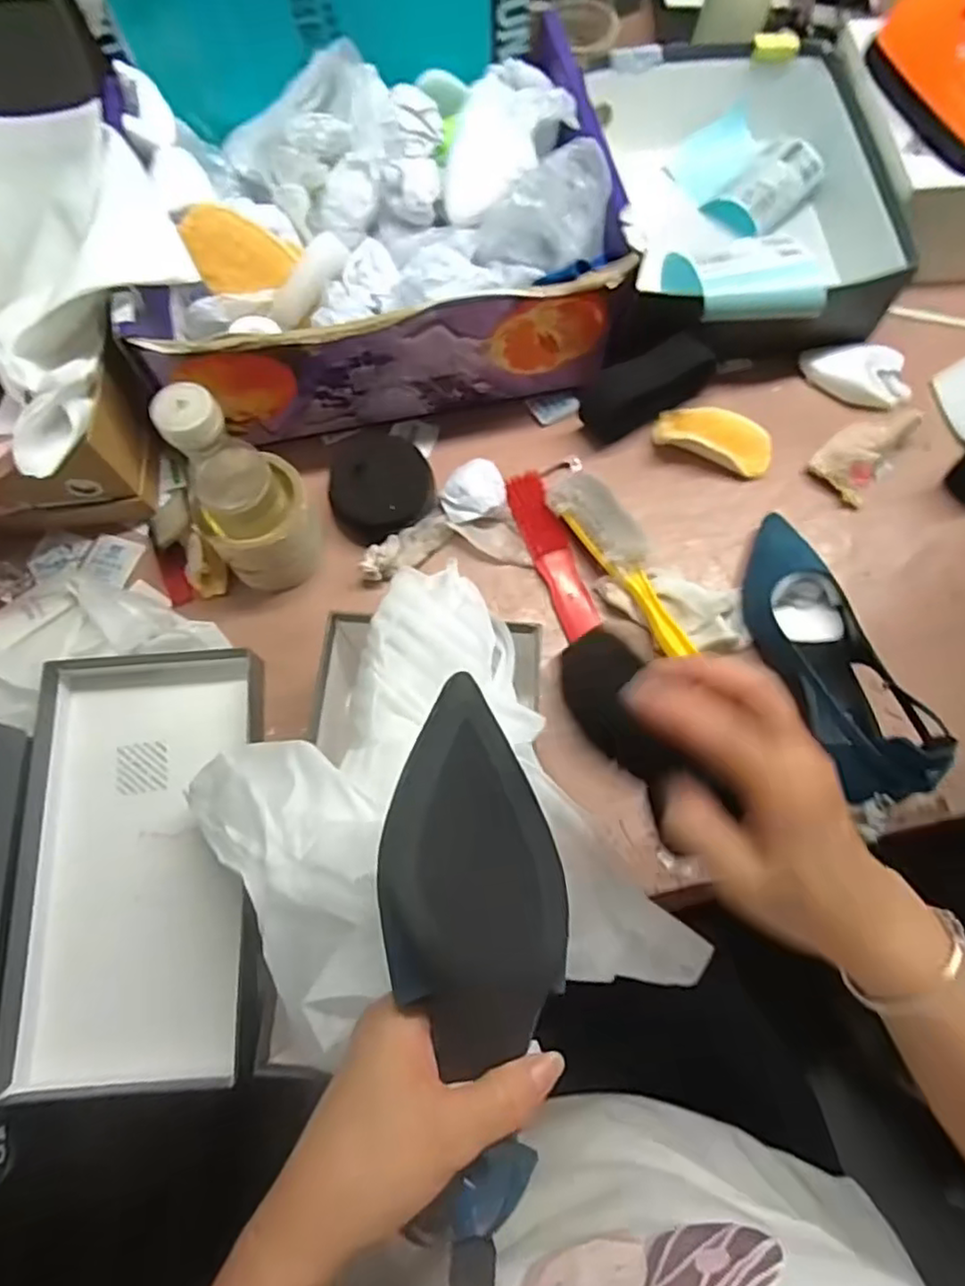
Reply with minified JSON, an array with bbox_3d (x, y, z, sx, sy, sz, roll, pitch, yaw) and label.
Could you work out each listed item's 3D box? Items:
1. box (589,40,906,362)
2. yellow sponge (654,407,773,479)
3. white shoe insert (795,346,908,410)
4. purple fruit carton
[{"bbox_3d":[0.236,-0.433,0.661,0.263,0.113,0.339,-6,72,-2],"label":"box"},{"bbox_3d":[0.211,-0.184,0.607,0.108,0.029,0.044,15,73,4],"label":"yellow sponge"},{"bbox_3d":[0.356,-0.254,0.635,0.099,0.021,0.060,7,72,2],"label":"white shoe insert"},{"bbox_3d":[-0.096,-0.358,0.596,0.390,0.140,0.288,-9,73,-3],"label":"purple fruit carton"}]

